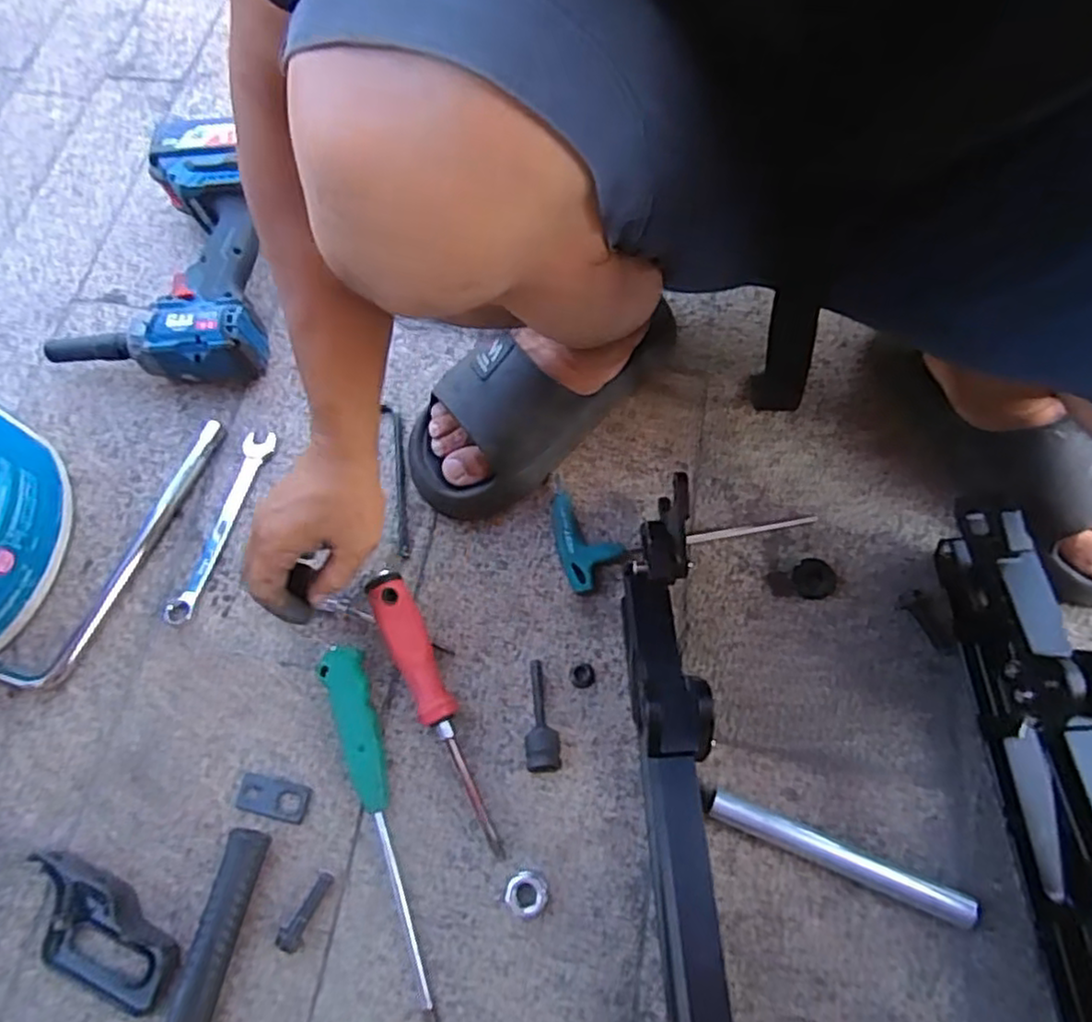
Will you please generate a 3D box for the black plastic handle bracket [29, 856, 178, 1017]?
[{"bbox_3d":[-0.299,0.281,0.462,0.126,0.017,0.062,23,71,11],"label":"black plastic handle bracket"}]

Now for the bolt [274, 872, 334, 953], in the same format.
[{"bbox_3d":[-0.160,0.267,0.464,0.014,0.014,0.049,25,72,12],"label":"bolt"}]

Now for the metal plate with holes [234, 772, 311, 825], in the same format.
[{"bbox_3d":[-0.194,0.203,0.494,0.051,0.004,0.025,10,69,7],"label":"metal plate with holes"}]

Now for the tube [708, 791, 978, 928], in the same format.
[{"bbox_3d":[0.189,0.225,0.456,0.167,0.015,0.019,20,71,11],"label":"tube"}]

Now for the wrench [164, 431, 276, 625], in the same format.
[{"bbox_3d":[-0.267,0.010,0.574,0.026,0.005,0.170,13,70,8],"label":"wrench"}]

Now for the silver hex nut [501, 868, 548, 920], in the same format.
[{"bbox_3d":[-0.014,0.251,0.455,0.028,0.011,0.029,23,71,11],"label":"silver hex nut"}]

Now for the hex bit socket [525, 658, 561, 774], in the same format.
[{"bbox_3d":[-0.004,0.147,0.502,0.025,0.018,0.077,-5,54,1],"label":"hex bit socket"}]

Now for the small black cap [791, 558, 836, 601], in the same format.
[{"bbox_3d":[0.200,0.051,0.523,0.031,0.014,0.028,40,76,16],"label":"small black cap"}]

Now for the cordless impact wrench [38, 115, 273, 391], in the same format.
[{"bbox_3d":[-0.348,-0.226,0.633,0.199,0.074,0.237,-3,68,2],"label":"cordless impact wrench"}]

